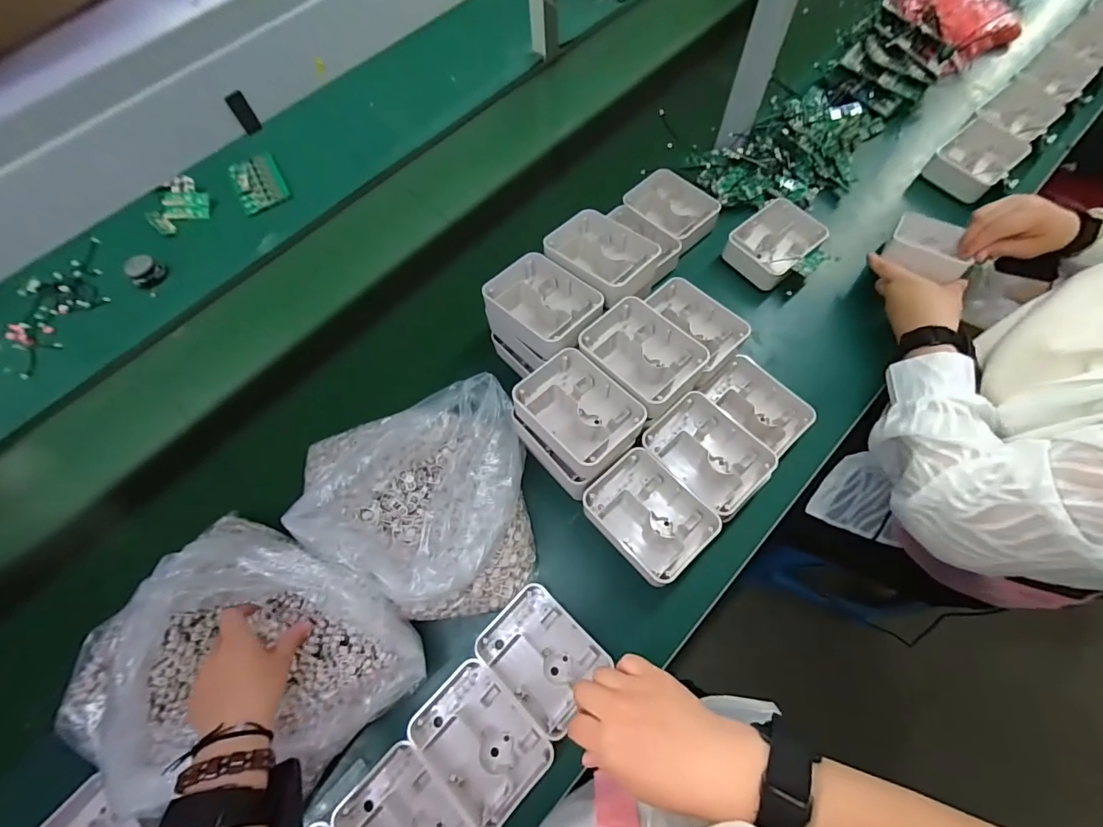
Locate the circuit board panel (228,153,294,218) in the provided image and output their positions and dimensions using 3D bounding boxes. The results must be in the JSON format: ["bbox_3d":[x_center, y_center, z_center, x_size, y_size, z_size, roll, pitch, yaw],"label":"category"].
[{"bbox_3d":[-0.536,-0.423,0.855,0.083,0.015,0.139,-28,68,-9],"label":"circuit board panel"}]

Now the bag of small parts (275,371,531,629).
[{"bbox_3d":[-0.164,0.097,0.536,0.265,0.096,0.263,-7,67,0],"label":"bag of small parts"}]

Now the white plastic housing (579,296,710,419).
[{"bbox_3d":[0.107,-0.072,0.559,0.110,0.051,0.134,-42,71,-14],"label":"white plastic housing"}]

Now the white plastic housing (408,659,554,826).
[{"bbox_3d":[-0.073,0.342,0.486,0.130,0.040,0.099,41,75,18],"label":"white plastic housing"}]

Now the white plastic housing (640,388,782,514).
[{"bbox_3d":[0.185,0.050,0.557,0.104,0.051,0.137,-40,70,-13],"label":"white plastic housing"}]

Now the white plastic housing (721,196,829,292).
[{"bbox_3d":[0.340,-0.261,0.710,0.126,0.049,0.098,-38,70,-12],"label":"white plastic housing"}]

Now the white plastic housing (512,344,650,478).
[{"bbox_3d":[0.029,-0.005,0.534,0.107,0.047,0.133,-42,71,-14],"label":"white plastic housing"}]

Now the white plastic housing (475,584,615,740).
[{"bbox_3d":[-0.011,0.265,0.510,0.099,0.030,0.123,-43,71,-14],"label":"white plastic housing"}]

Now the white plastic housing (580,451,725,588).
[{"bbox_3d":[0.110,0.117,0.532,0.106,0.052,0.131,-41,71,-13],"label":"white plastic housing"}]

